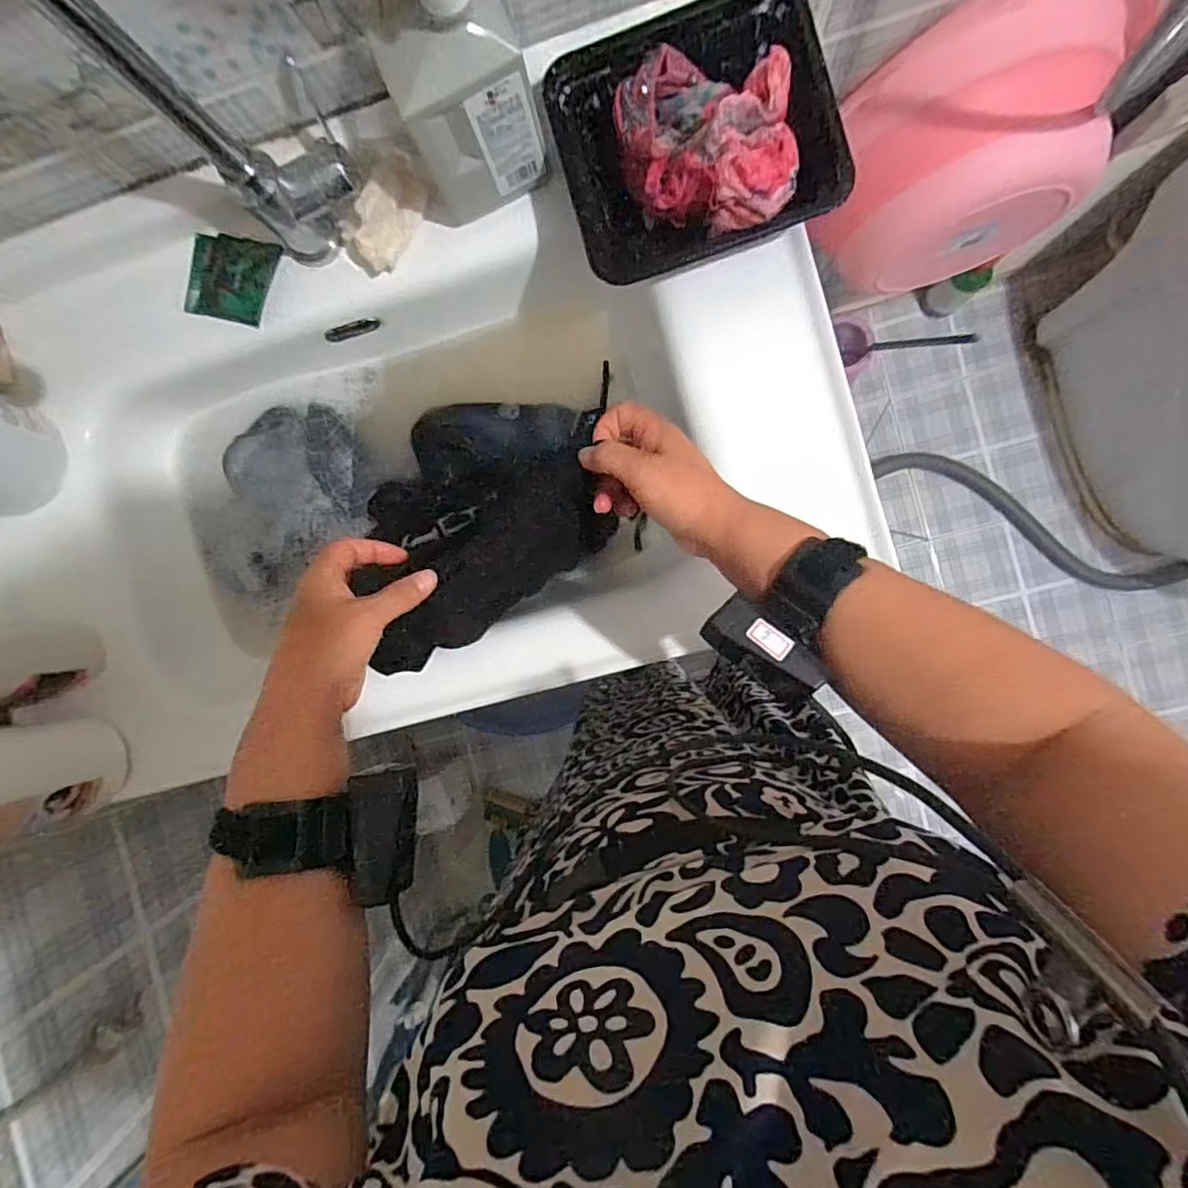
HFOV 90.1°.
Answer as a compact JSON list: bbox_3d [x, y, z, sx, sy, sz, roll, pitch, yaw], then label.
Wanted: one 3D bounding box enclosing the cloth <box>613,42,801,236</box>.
[{"bbox_3d":[0.075,-0.317,0.413,0.139,0.056,0.096,29,94,4],"label":"cloth"}]

